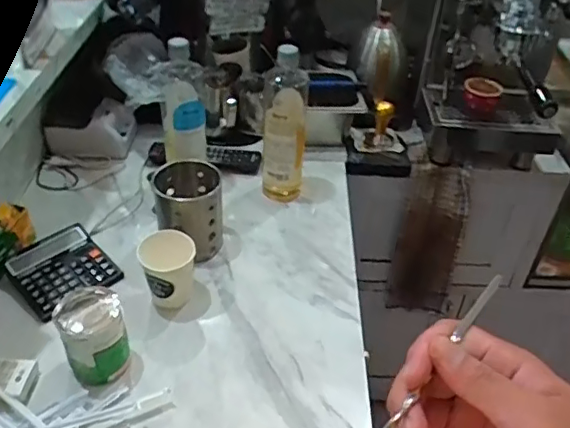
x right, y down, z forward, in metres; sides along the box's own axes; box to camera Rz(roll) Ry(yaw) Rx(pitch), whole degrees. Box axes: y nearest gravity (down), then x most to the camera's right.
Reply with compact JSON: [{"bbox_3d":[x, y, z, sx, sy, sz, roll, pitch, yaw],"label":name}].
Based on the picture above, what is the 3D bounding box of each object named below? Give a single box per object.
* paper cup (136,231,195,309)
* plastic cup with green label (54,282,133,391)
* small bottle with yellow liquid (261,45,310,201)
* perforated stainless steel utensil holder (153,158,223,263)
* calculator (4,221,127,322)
[{"bbox_3d":[-0.162,0.078,0.774,0.073,0.088,0.074,3,38,-2],"label":"paper cup"},{"bbox_3d":[-0.231,0.151,0.679,0.073,0.104,0.069,3,38,-2],"label":"plastic cup with green label"},{"bbox_3d":[0.002,-0.145,0.930,0.070,0.262,0.061,4,39,0],"label":"small bottle with yellow liquid"},{"bbox_3d":[-0.145,-0.006,0.856,0.093,0.138,0.095,-1,39,-7],"label":"perforated stainless steel utensil holder"},{"bbox_3d":[-0.327,0.078,0.816,0.125,0.022,0.128,-28,49,-35],"label":"calculator"}]

